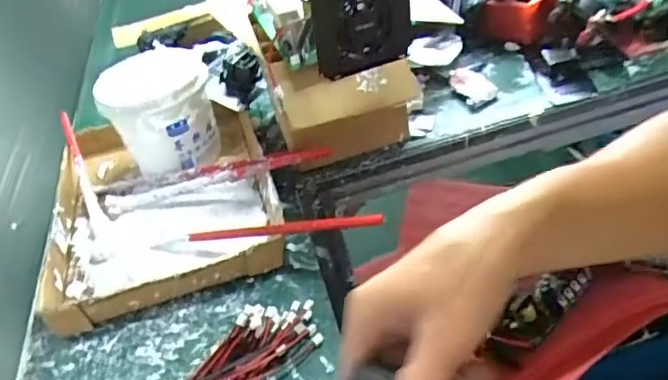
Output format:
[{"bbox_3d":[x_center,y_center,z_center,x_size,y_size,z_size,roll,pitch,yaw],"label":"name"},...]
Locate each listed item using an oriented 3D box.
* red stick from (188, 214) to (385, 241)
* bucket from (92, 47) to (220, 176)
[{"bbox_3d":[-0.054,0.038,0.548,0.217,0.015,0.009,-7,38,26],"label":"red stick"},{"bbox_3d":[-0.204,-0.093,0.691,0.121,0.122,0.121,-13,42,-3],"label":"bucket"}]

